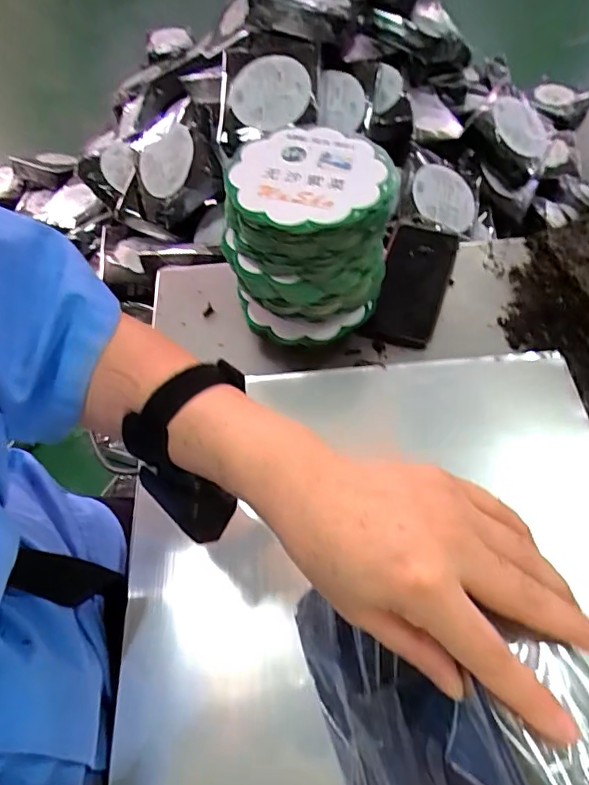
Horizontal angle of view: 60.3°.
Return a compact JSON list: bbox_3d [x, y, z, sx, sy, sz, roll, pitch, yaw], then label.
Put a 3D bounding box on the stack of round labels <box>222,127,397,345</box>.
[{"bbox_3d":[0.013,-0.142,0.478,0.143,0.133,0.138,10,60,10],"label":"stack of round labels"}]

